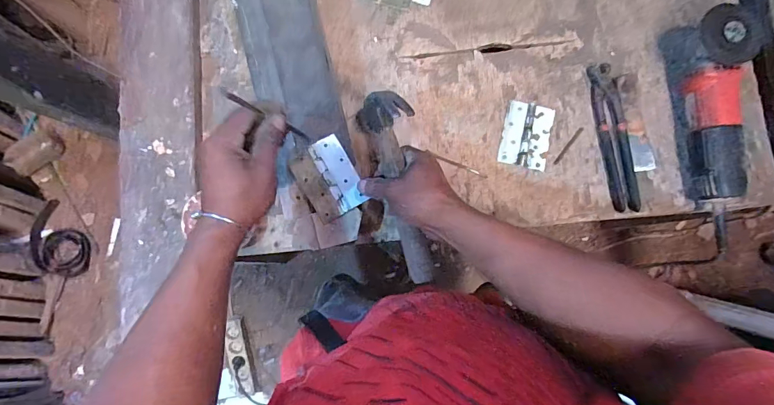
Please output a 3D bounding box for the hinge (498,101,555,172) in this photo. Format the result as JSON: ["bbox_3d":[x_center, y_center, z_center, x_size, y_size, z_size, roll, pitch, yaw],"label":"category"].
[{"bbox_3d":[0.207,-0.100,0.615,0.069,0.005,0.096,14,84,2],"label":"hinge"}]

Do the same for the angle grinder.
[{"bbox_3d":[0.460,-0.102,0.580,0.072,0.089,0.318,0,83,0],"label":"angle grinder"}]

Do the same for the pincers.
[{"bbox_3d":[0.335,-0.097,0.618,0.039,0.013,0.220,-9,84,-1],"label":"pincers"}]

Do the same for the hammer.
[{"bbox_3d":[0.016,-0.019,0.494,0.057,0.069,0.229,-13,85,-1],"label":"hammer"}]

